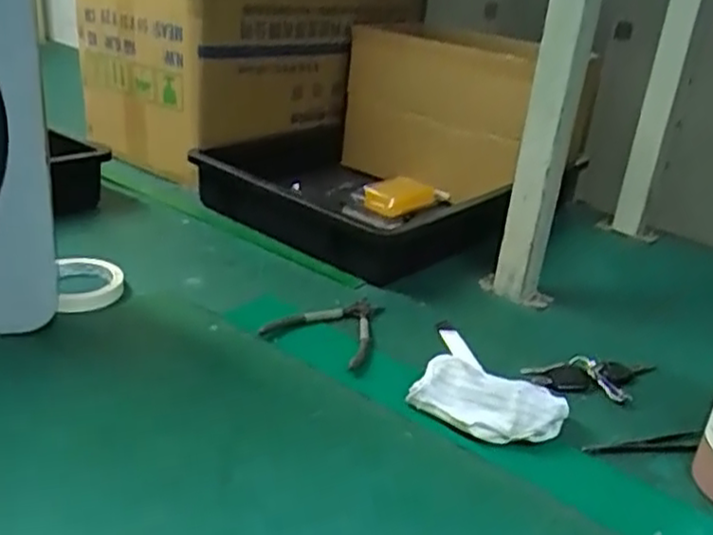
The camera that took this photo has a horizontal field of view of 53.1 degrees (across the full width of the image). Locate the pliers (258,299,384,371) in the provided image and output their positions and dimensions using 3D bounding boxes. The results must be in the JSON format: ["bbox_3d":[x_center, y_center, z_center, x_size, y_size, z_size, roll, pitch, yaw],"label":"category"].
[{"bbox_3d":[-0.021,0.058,0.737,0.105,0.010,0.131,17,26,20],"label":"pliers"}]

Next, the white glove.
[{"bbox_3d":[0.112,0.117,0.615,0.124,0.034,0.075,19,27,25],"label":"white glove"}]

